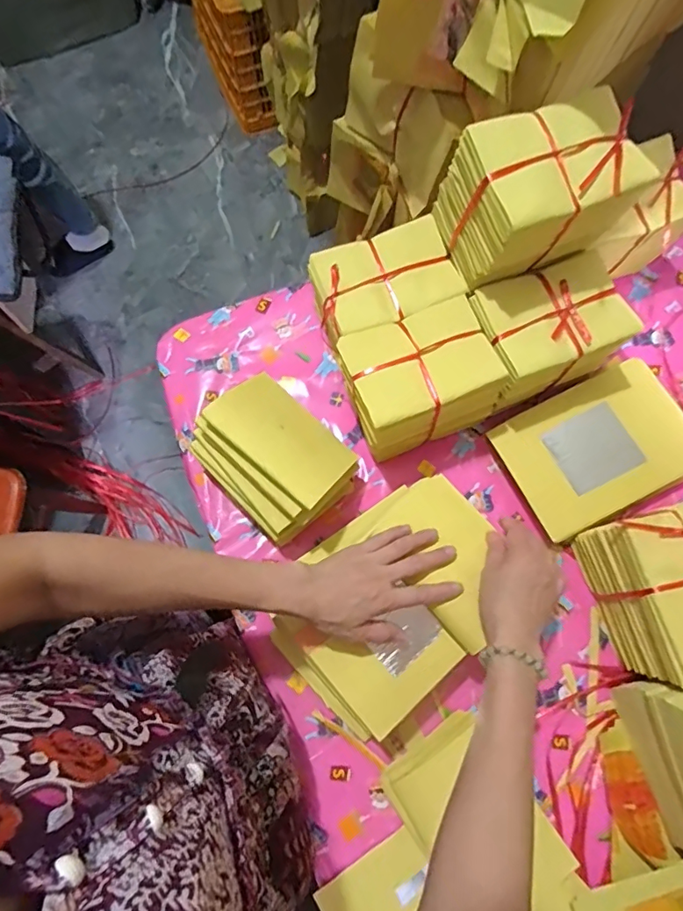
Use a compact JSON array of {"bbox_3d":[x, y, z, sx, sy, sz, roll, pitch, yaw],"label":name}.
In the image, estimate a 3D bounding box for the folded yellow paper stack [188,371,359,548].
[{"bbox_3d":[-0.080,0.006,0.611,0.136,0.122,0.169,-44,79,-9],"label":"folded yellow paper stack"}]

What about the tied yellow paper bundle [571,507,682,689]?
[{"bbox_3d":[0.365,0.147,0.561,0.121,0.134,0.164,-16,76,-3],"label":"tied yellow paper bundle"}]

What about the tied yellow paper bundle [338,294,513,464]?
[{"bbox_3d":[0.093,-0.092,0.634,0.168,0.116,0.132,-21,77,-5],"label":"tied yellow paper bundle"}]

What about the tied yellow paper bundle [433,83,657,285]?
[{"bbox_3d":[0.212,-0.282,0.552,0.170,0.127,0.117,-19,77,-4],"label":"tied yellow paper bundle"}]

